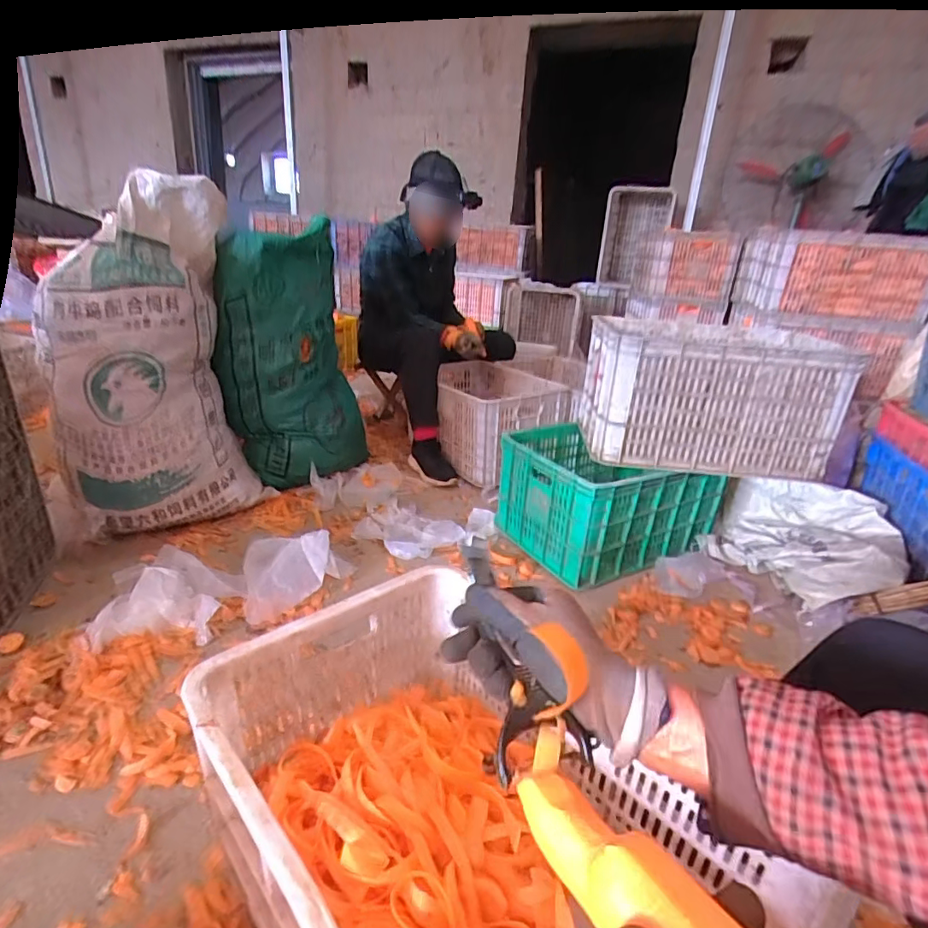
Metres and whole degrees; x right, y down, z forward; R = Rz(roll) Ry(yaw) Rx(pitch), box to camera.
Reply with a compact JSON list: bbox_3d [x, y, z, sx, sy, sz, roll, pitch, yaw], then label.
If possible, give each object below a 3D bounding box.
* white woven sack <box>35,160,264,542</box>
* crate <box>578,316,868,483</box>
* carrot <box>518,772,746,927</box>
[{"bbox_3d":[-0.716,-0.234,1.201,0.386,0.740,0.213,-10,26,-29],"label":"white woven sack"},{"bbox_3d":[0.549,-0.168,1.242,0.484,0.271,0.334,5,23,3],"label":"crate"},{"bbox_3d":[0.083,0.194,0.241,0.039,0.035,0.173,-11,9,-31],"label":"carrot"}]

